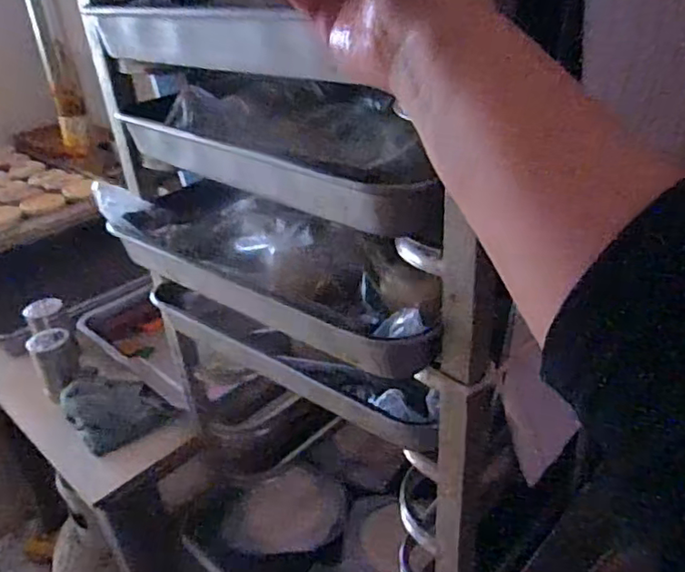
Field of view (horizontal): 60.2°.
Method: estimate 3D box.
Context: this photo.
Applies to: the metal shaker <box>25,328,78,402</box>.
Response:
[{"bbox_3d":[-0.469,0.128,0.975,0.068,0.106,0.055,-22,36,-26],"label":"metal shaker"}]

